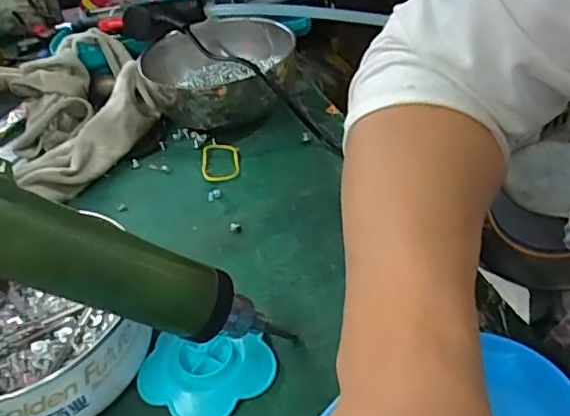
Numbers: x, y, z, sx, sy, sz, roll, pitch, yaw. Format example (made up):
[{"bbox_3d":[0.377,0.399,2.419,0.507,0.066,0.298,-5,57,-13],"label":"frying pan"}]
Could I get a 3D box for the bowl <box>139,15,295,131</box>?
[{"bbox_3d":[-0.062,-0.120,0.567,0.140,0.071,0.139,1,40,11],"label":"bowl"}]

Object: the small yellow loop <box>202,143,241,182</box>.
[{"bbox_3d":[-0.057,-0.041,0.528,0.033,0.006,0.061,-3,42,-5],"label":"small yellow loop"}]

